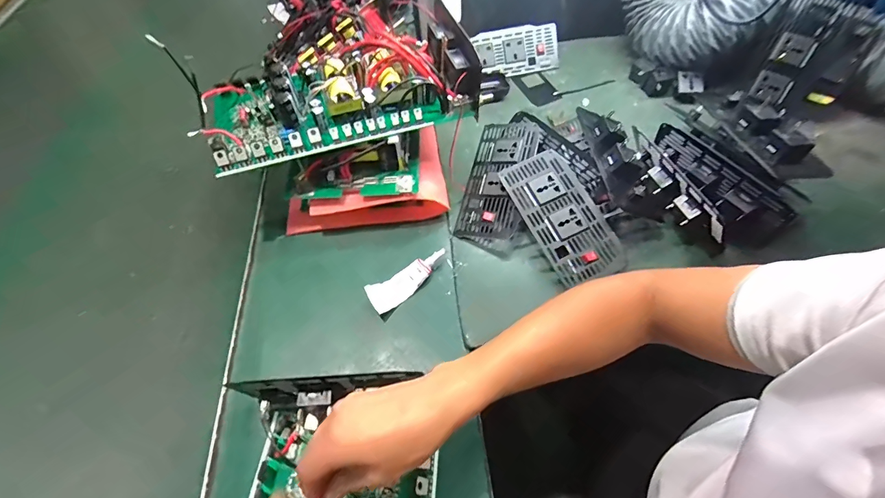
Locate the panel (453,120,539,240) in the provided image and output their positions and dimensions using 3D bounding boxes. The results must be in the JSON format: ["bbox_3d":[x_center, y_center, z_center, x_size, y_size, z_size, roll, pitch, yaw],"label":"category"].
[{"bbox_3d":[0.079,-0.104,0.561,0.085,0.017,0.191,9,72,23],"label":"panel"}]

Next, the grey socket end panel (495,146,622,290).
[{"bbox_3d":[0.159,-0.046,0.515,0.092,0.016,0.185,-27,72,-2],"label":"grey socket end panel"}]

